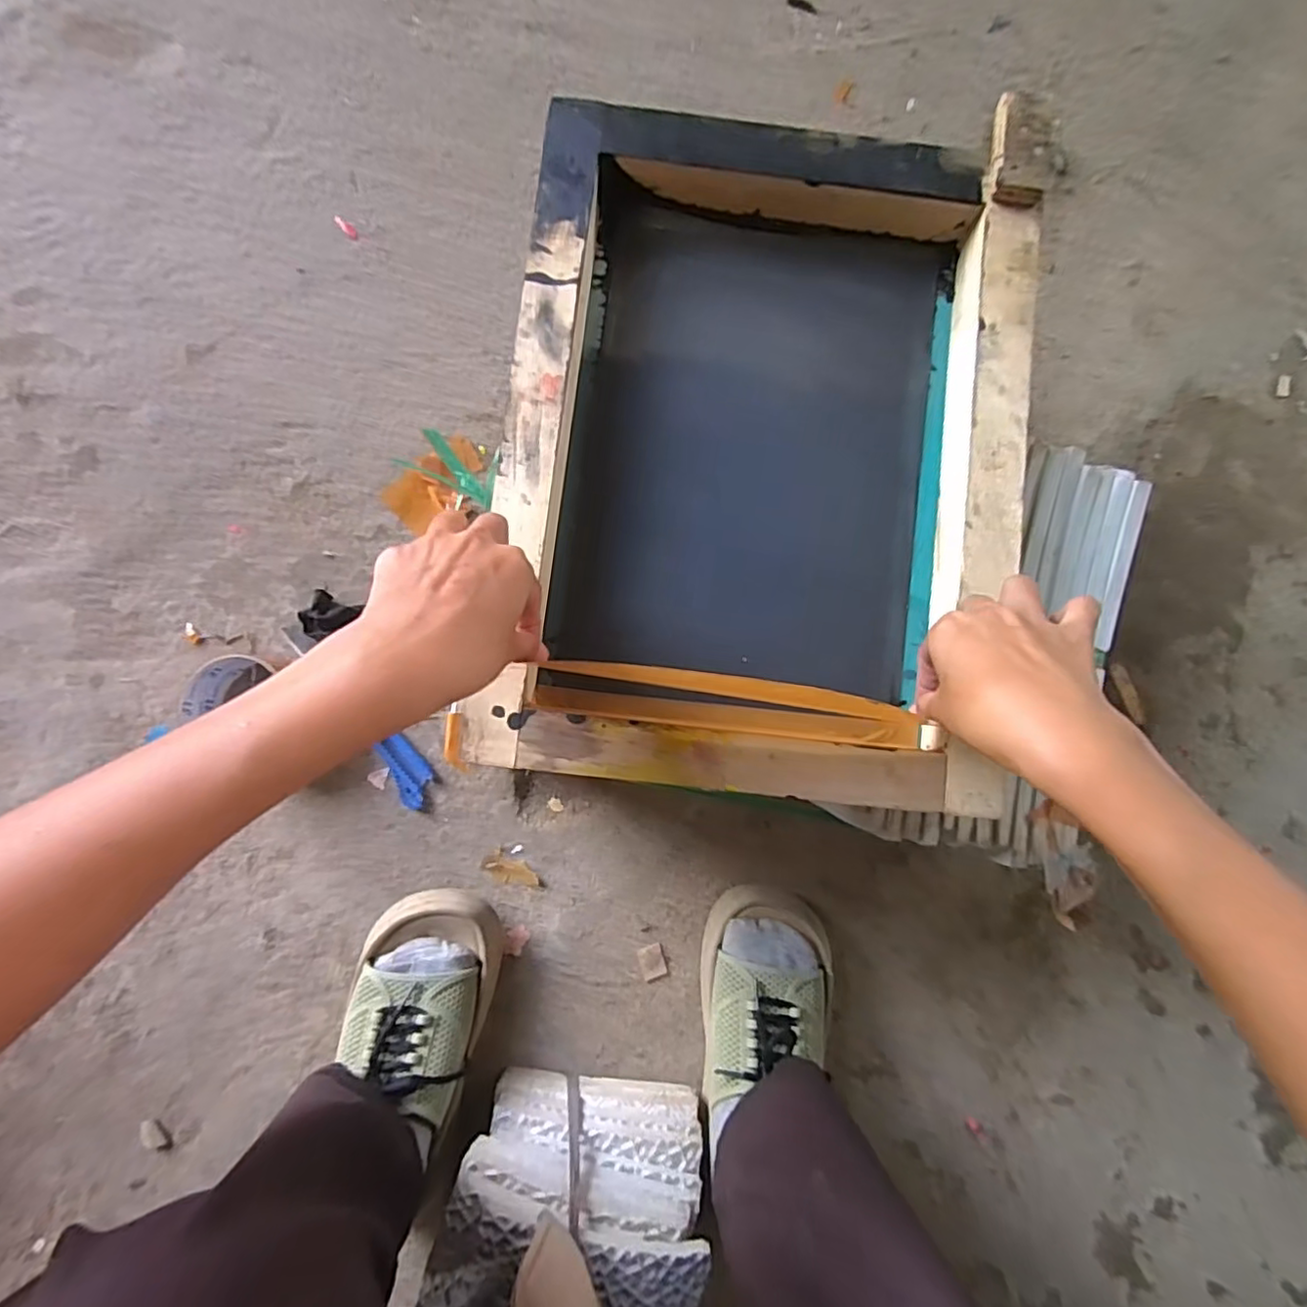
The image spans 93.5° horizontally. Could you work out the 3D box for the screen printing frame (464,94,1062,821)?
[{"bbox_3d":[0.067,-0.125,0.390,0.307,0.057,0.411,6,85,-3],"label":"screen printing frame"}]

